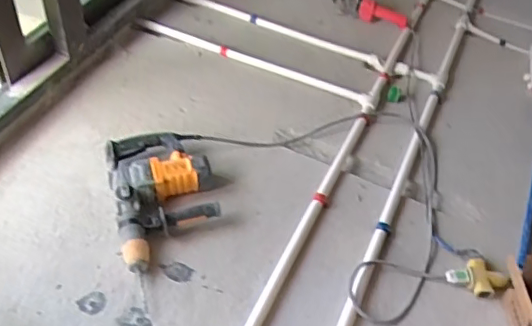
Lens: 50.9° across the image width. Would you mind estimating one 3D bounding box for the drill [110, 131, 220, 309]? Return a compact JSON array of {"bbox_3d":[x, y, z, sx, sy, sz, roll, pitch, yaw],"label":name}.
[{"bbox_3d":[-0.239,0.070,1.306,0.223,0.081,0.409,-10,49,-16],"label":"drill"}]

